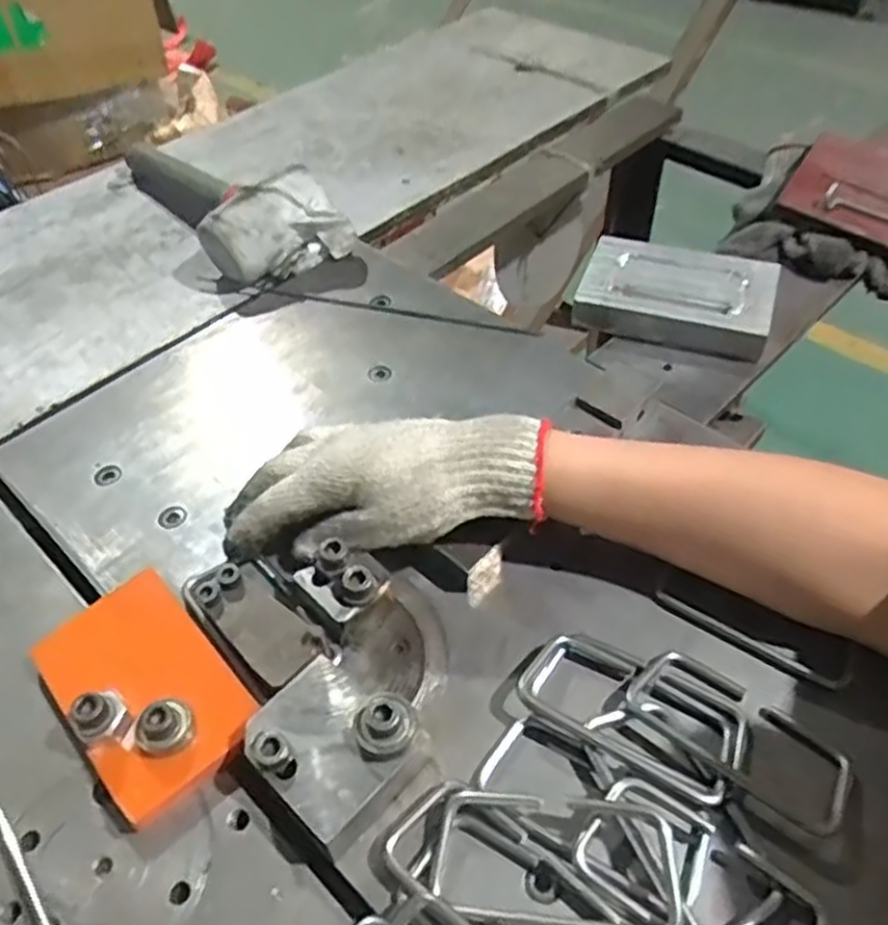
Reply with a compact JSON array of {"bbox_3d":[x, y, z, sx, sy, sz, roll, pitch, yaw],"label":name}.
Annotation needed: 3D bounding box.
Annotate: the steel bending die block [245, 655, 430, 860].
[{"bbox_3d":[-0.054,0.133,0.359,0.067,0.044,0.063,29,55,27],"label":"steel bending die block"}]

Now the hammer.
[{"bbox_3d":[-0.206,-0.255,0.707,0.113,0.065,0.274,-30,52,-22],"label":"hammer"}]

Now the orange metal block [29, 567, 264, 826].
[{"bbox_3d":[-0.156,0.116,0.397,0.076,0.015,0.123,-35,54,-25],"label":"orange metal block"}]

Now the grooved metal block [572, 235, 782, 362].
[{"bbox_3d":[0.181,-0.132,0.593,0.142,0.031,0.101,14,50,17],"label":"grooved metal block"}]

